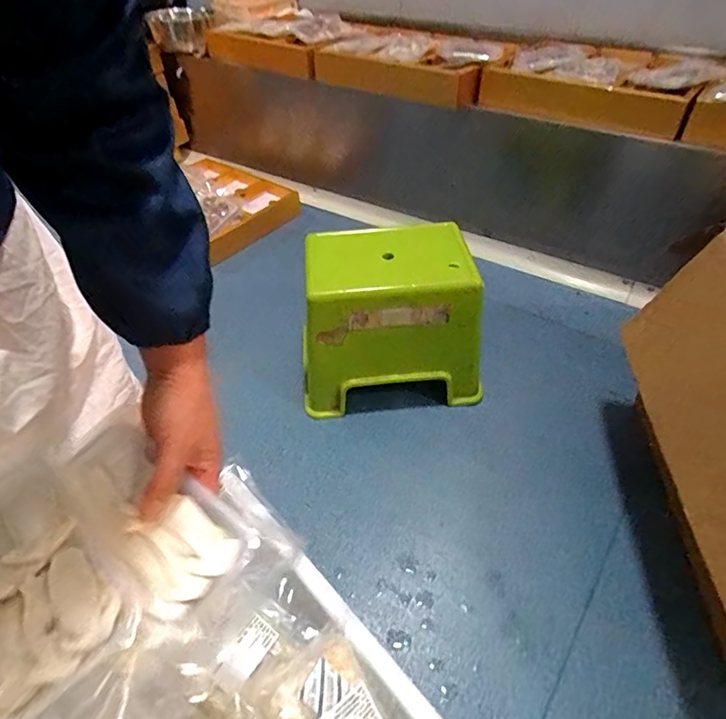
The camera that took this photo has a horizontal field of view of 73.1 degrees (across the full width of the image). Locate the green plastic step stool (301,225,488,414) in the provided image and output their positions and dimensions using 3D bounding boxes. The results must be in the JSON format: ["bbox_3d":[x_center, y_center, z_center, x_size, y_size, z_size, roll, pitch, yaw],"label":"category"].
[{"bbox_3d":[0.046,-0.079,1.003,0.343,0.319,0.242,-8,45,-5],"label":"green plastic step stool"}]

